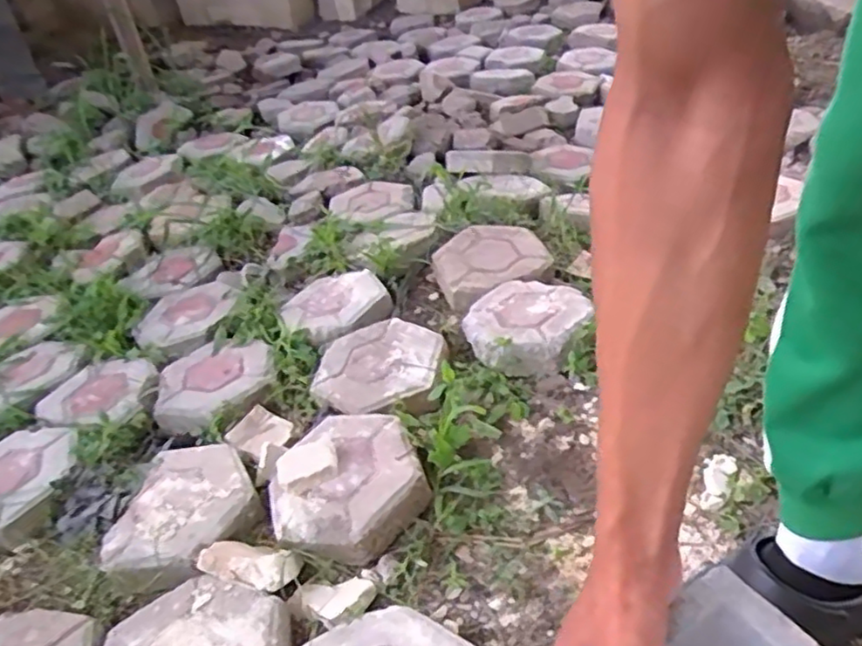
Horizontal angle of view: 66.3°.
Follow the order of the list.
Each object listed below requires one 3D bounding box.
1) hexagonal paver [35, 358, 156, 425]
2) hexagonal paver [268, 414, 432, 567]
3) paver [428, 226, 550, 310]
[{"bbox_3d":[-0.536,0.105,1.063,0.159,0.021,0.150,3,38,12],"label":"hexagonal paver"},{"bbox_3d":[-0.115,0.205,0.860,0.193,0.052,0.211,-19,39,-17],"label":"hexagonal paver"},{"bbox_3d":[0.107,-0.126,1.197,0.208,0.044,0.203,-17,38,-14],"label":"paver"}]

